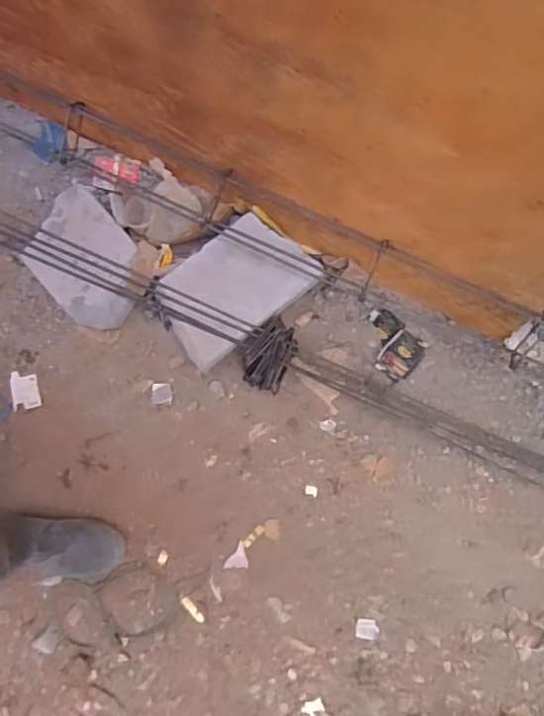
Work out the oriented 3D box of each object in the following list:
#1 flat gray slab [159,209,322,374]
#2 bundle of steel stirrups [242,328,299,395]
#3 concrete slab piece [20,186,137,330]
[{"bbox_3d":[-0.084,-0.146,1.156,0.330,0.075,0.216,-41,85,-5],"label":"flat gray slab"},{"bbox_3d":[-0.006,0.001,1.140,0.089,0.102,0.123,27,83,3],"label":"bundle of steel stirrups"},{"bbox_3d":[-0.387,-0.201,1.158,0.193,0.070,0.274,-41,85,-5],"label":"concrete slab piece"}]

